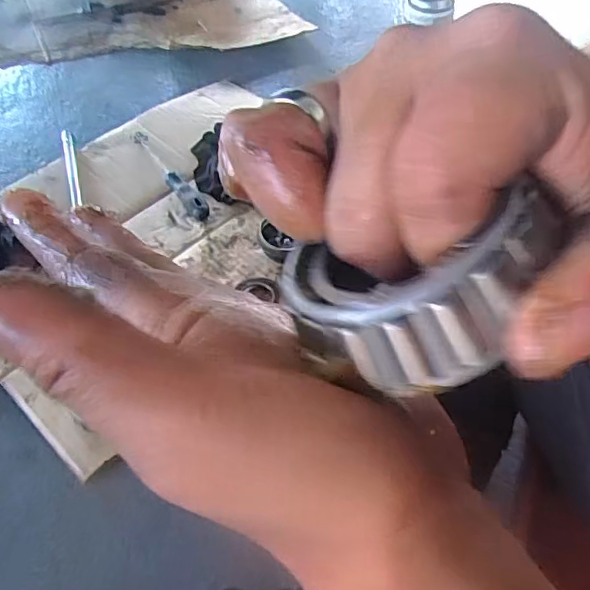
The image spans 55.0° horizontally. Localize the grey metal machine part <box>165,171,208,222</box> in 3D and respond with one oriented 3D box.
[{"bbox_3d":[-0.148,-0.138,0.775,0.023,0.020,0.094,-30,56,-20],"label":"grey metal machine part"}]

